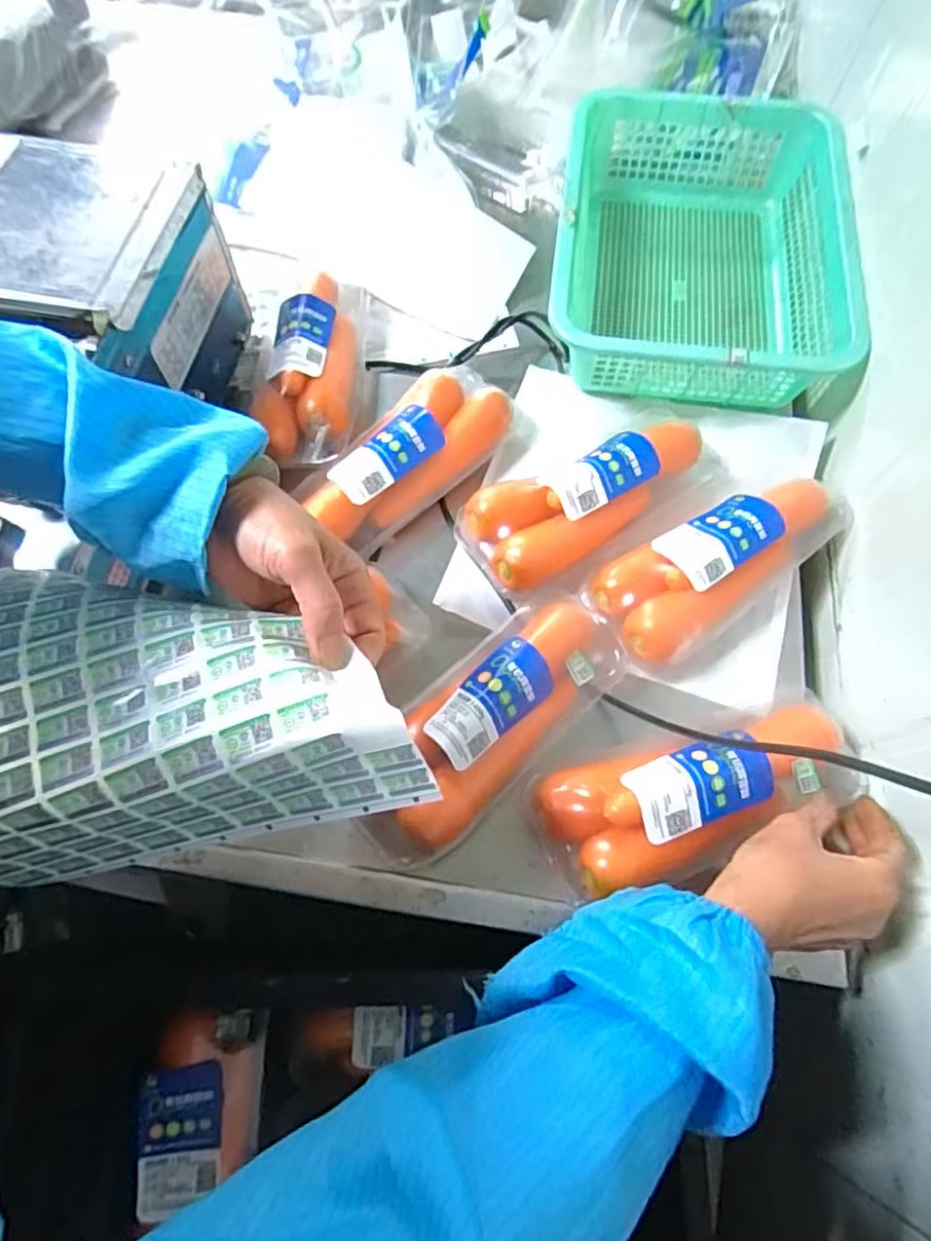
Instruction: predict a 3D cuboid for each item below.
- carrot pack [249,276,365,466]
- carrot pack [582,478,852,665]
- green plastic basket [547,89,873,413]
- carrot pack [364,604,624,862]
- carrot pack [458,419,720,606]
[{"bbox_3d":[-0.149,-0.247,0.616,0.099,0.052,0.229,-2,68,-1],"label":"carrot pack"},{"bbox_3d":[0.210,-0.053,0.535,0.230,0.058,0.094,-33,72,-13],"label":"carrot pack"},{"bbox_3d":[0.229,-0.371,0.654,0.268,0.101,0.356,9,68,3],"label":"green plastic basket"},{"bbox_3d":[0.018,0.074,0.479,0.230,0.062,0.090,-42,74,-15],"label":"carrot pack"},{"bbox_3d":[0.115,-0.106,0.550,0.237,0.048,0.099,-25,70,-10],"label":"carrot pack"}]

